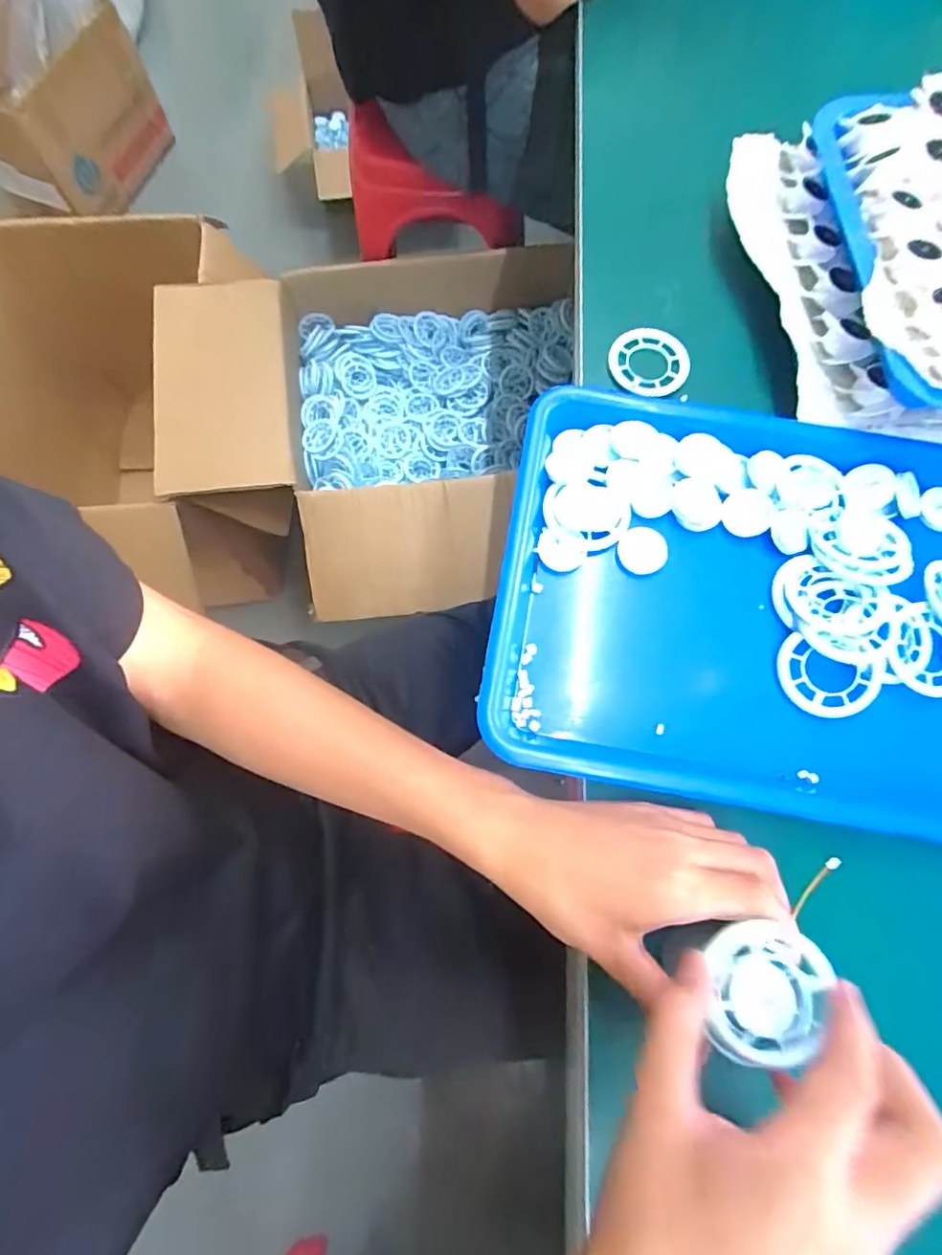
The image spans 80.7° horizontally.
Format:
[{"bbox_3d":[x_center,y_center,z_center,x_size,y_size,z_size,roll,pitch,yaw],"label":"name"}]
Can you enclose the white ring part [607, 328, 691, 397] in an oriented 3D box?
[{"bbox_3d":[0.131,-0.196,0.410,0.059,0.008,0.054,2,75,0],"label":"white ring part"}]

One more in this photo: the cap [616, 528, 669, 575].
[{"bbox_3d":[0.113,-0.051,0.366,0.031,0.004,0.032,32,85,0],"label":"cap"}]

